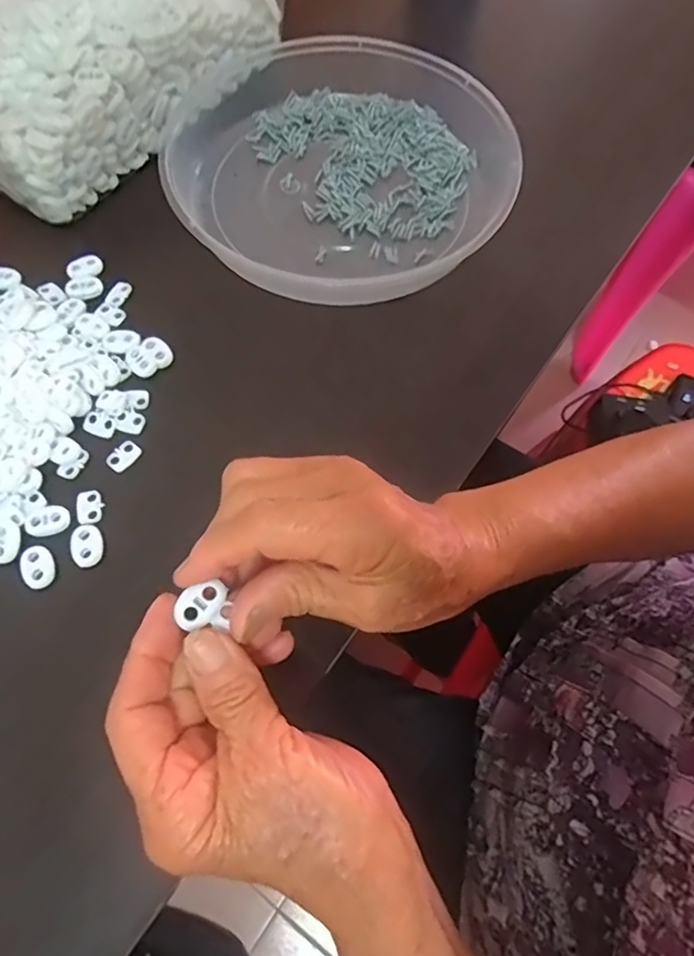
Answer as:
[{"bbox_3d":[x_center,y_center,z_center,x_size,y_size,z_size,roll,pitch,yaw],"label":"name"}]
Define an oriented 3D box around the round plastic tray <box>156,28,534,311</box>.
[{"bbox_3d":[-0.010,-0.221,0.410,0.245,0.037,0.222,26,68,10],"label":"round plastic tray"}]

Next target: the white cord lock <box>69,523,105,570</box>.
[{"bbox_3d":[-0.137,0.035,0.308,0.015,0.005,0.023,-17,65,-9],"label":"white cord lock"}]

